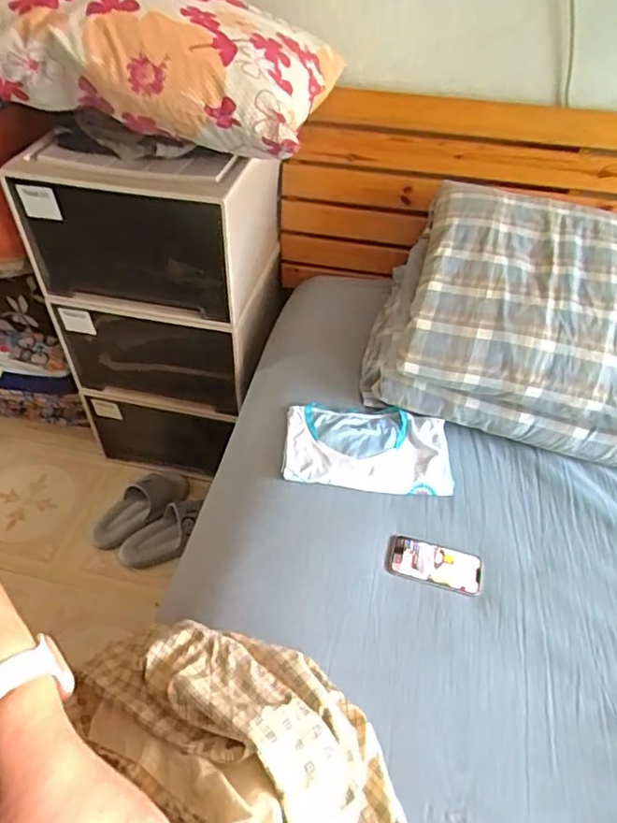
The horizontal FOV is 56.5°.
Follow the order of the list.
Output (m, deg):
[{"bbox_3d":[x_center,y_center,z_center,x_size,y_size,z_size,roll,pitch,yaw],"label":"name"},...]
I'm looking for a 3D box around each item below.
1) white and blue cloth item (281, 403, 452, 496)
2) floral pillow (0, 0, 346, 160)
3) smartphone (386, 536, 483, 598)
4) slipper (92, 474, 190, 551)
[{"bbox_3d":[0.109,0.064,1.055,0.296,0.020,0.178,5,50,-1],"label":"white and blue cloth item"},{"bbox_3d":[-0.290,-0.663,1.041,0.632,0.194,0.451,7,47,5],"label":"floral pillow"},{"bbox_3d":[0.205,0.247,0.929,0.149,0.014,0.072,12,48,10],"label":"smartphone"},{"bbox_3d":[-0.438,0.253,1.510,0.129,0.065,0.274,34,55,27],"label":"slipper"}]

